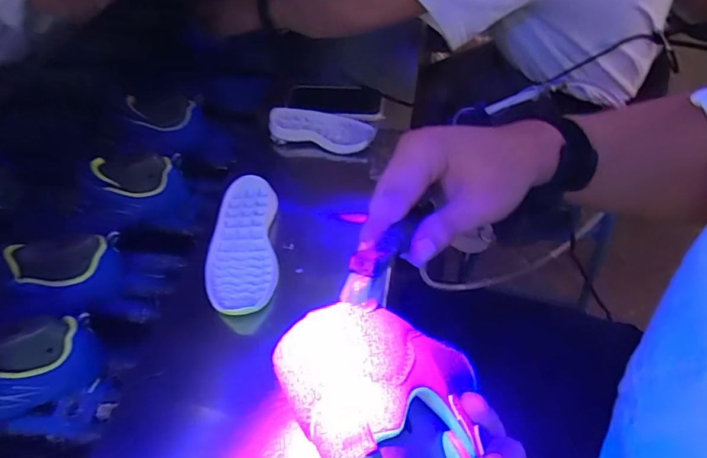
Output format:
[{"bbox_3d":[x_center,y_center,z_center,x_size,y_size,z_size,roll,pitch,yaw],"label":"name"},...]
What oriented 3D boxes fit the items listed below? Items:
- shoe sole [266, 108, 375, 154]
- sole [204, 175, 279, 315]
[{"bbox_3d":[-0.048,-0.148,0.700,0.157,0.022,0.066,10,54,8],"label":"shoe sole"},{"bbox_3d":[-0.133,0.014,0.564,0.080,0.018,0.197,-5,54,-3],"label":"sole"}]

